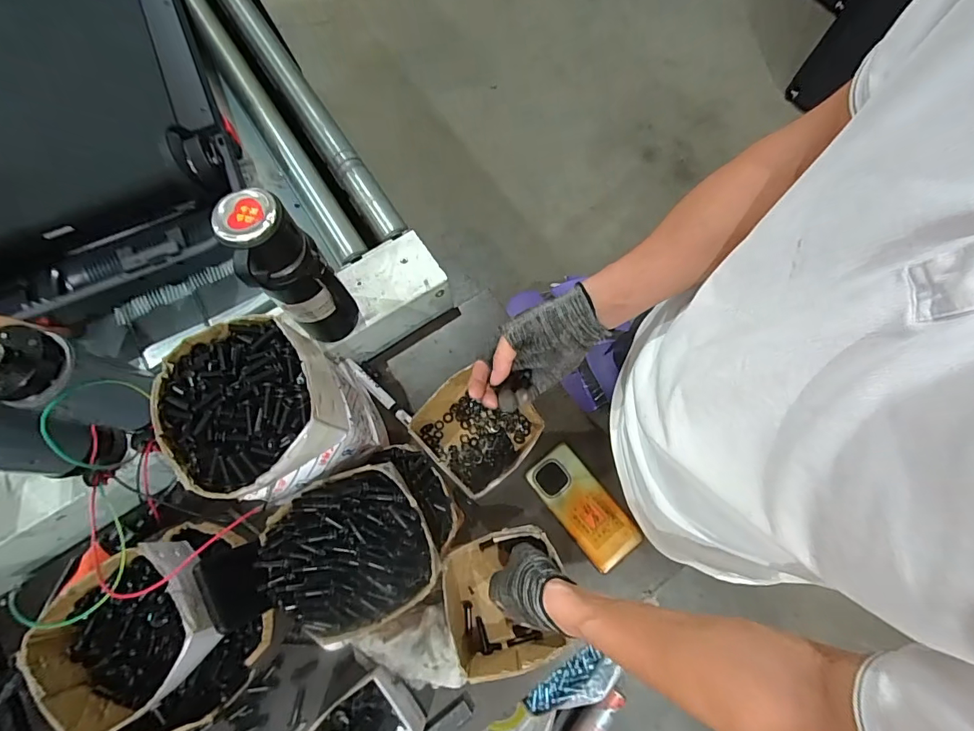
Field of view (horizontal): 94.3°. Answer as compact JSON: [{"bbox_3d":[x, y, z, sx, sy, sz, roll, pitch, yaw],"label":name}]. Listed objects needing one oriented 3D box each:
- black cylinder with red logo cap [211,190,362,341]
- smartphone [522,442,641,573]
[{"bbox_3d":[-0.212,-0.094,0.512,0.069,0.224,0.065,-39,76,-11],"label":"black cylinder with red logo cap"},{"bbox_3d":[0.130,0.190,0.614,0.073,0.015,0.163,-37,76,-10],"label":"smartphone"}]

